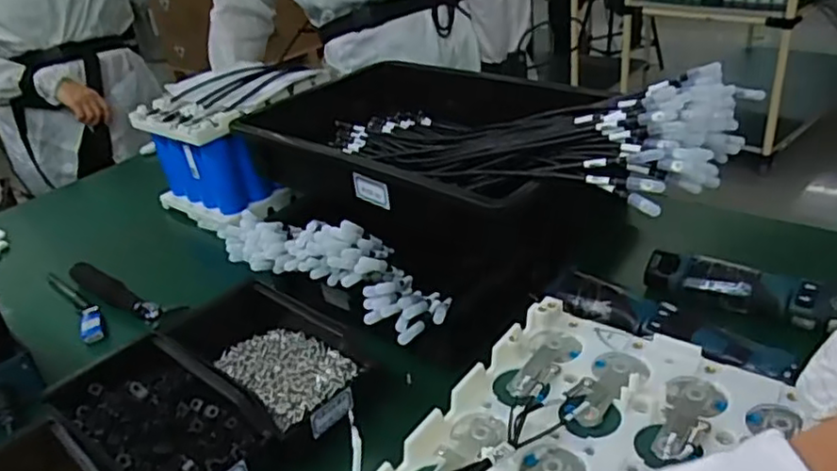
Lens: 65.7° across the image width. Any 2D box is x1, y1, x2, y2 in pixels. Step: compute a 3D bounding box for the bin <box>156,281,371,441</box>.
[{"bbox_3d":[-0.144,0.103,0.581,0.208,0.057,0.108,17,38,36],"label":"bin"}]

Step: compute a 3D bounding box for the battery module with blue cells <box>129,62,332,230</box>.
[{"bbox_3d":[-0.266,-0.140,0.948,0.214,0.157,0.229,10,34,29],"label":"battery module with blue cells"}]

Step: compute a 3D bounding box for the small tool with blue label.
[{"bbox_3d":[-0.406,0.078,0.770,0.028,0.013,0.187,-27,35,-30],"label":"small tool with blue label"}]

